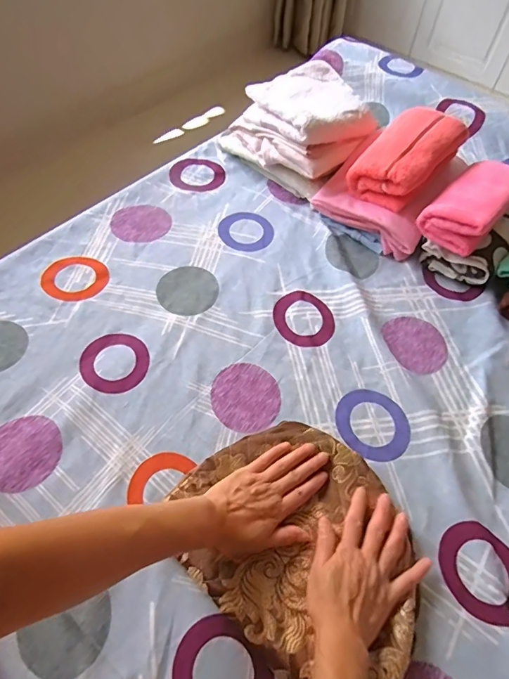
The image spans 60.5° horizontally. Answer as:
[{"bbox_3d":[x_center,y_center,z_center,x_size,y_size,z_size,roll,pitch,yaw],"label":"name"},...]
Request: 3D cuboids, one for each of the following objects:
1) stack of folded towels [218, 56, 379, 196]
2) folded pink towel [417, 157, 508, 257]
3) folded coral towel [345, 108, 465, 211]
[{"bbox_3d":[0.080,-0.386,0.793,0.193,0.132,0.232,-39,66,-22],"label":"stack of folded towels"},{"bbox_3d":[0.335,-0.213,0.663,0.095,0.057,0.176,40,64,21],"label":"folded pink towel"},{"bbox_3d":[0.244,-0.291,0.707,0.114,0.088,0.166,37,63,20],"label":"folded coral towel"}]

